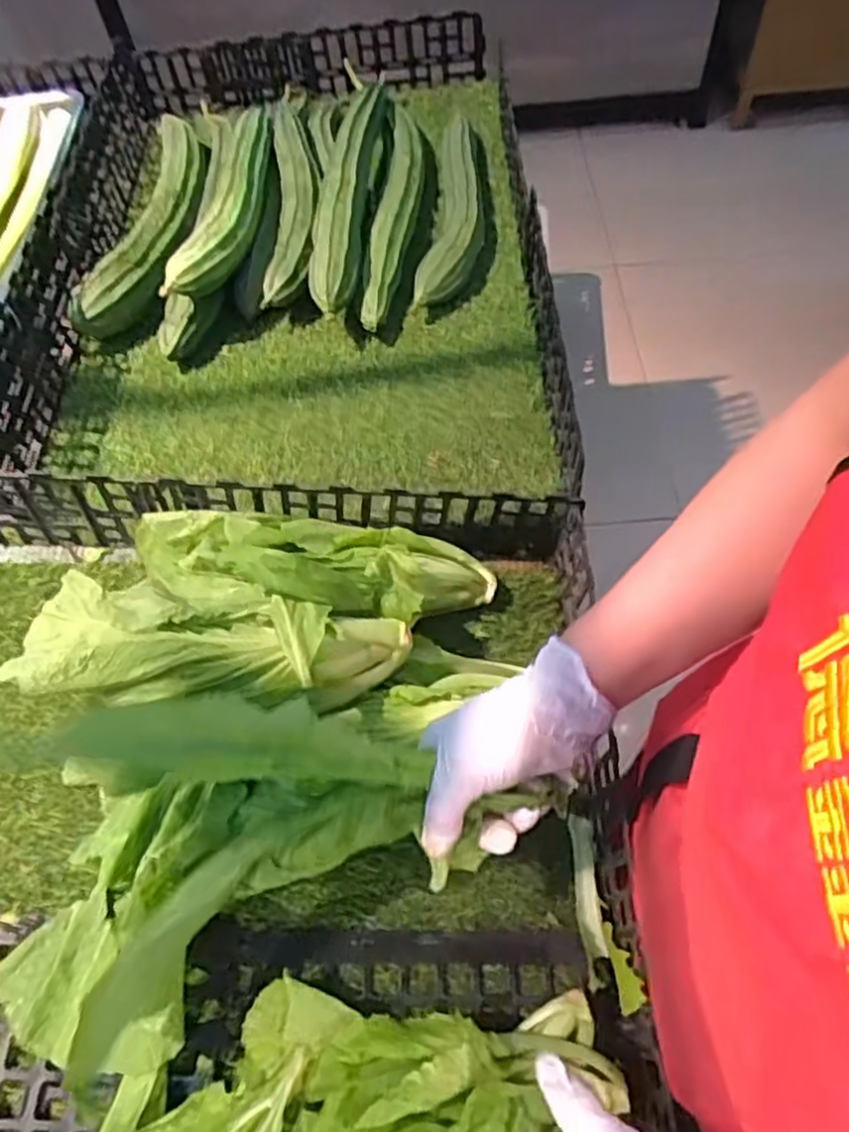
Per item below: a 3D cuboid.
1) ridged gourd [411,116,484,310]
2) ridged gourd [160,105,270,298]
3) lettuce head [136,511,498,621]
[{"bbox_3d":[0.038,-0.395,0.806,0.067,0.042,0.295,7,59,7],"label":"ridged gourd"},{"bbox_3d":[-0.196,-0.389,0.770,0.065,0.043,0.297,6,59,7],"label":"ridged gourd"},{"bbox_3d":[-0.079,-0.002,0.564,0.287,0.098,0.094,5,58,-9],"label":"lettuce head"}]

